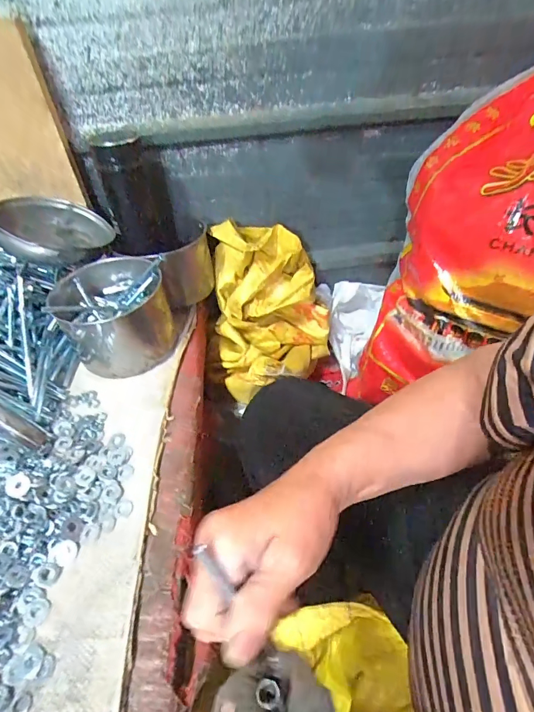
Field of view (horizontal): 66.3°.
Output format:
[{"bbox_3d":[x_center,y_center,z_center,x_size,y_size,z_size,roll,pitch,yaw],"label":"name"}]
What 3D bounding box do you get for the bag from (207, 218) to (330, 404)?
[{"bbox_3d":[0.003,-0.072,0.618,0.180,0.184,0.227,-2,41,6],"label":"bag"}]

